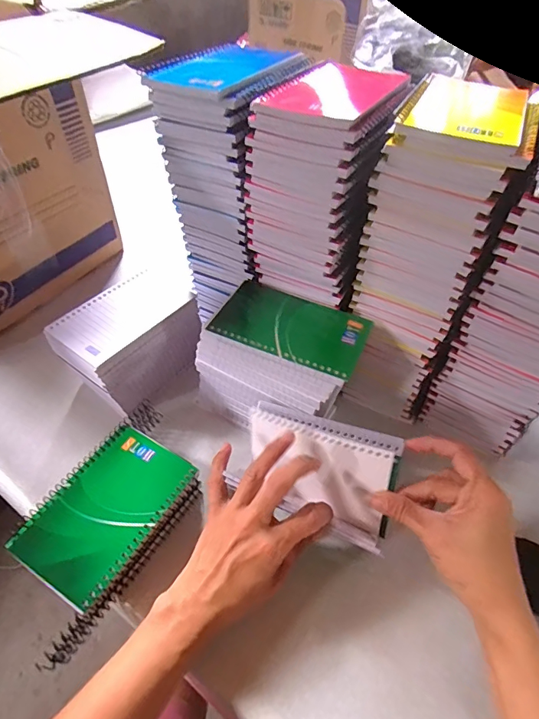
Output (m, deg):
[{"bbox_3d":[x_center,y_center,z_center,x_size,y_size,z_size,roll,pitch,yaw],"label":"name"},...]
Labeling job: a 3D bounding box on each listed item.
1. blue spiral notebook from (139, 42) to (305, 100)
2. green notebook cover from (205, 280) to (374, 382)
[{"bbox_3d":[-0.038,-0.256,0.372,0.099,0.006,0.141,31,55,22],"label":"blue spiral notebook"},{"bbox_3d":[0.021,-0.032,0.381,0.129,0.010,0.082,19,51,16],"label":"green notebook cover"}]

